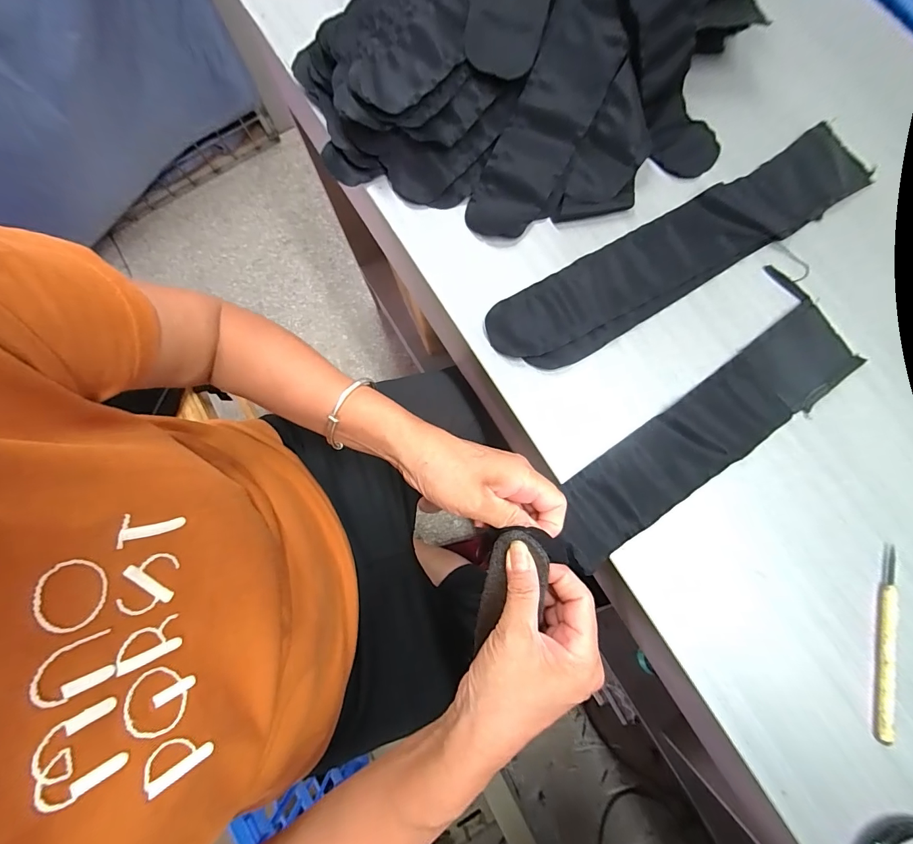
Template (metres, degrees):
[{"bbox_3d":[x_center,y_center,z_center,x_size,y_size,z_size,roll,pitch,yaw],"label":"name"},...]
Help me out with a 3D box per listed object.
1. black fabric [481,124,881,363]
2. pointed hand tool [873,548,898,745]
[{"bbox_3d":[0.218,-0.166,0.385,0.402,0.011,0.083,-29,79,-5],"label":"black fabric"},{"bbox_3d":[0.341,0.175,0.314,0.012,0.011,0.143,16,79,4],"label":"pointed hand tool"}]

